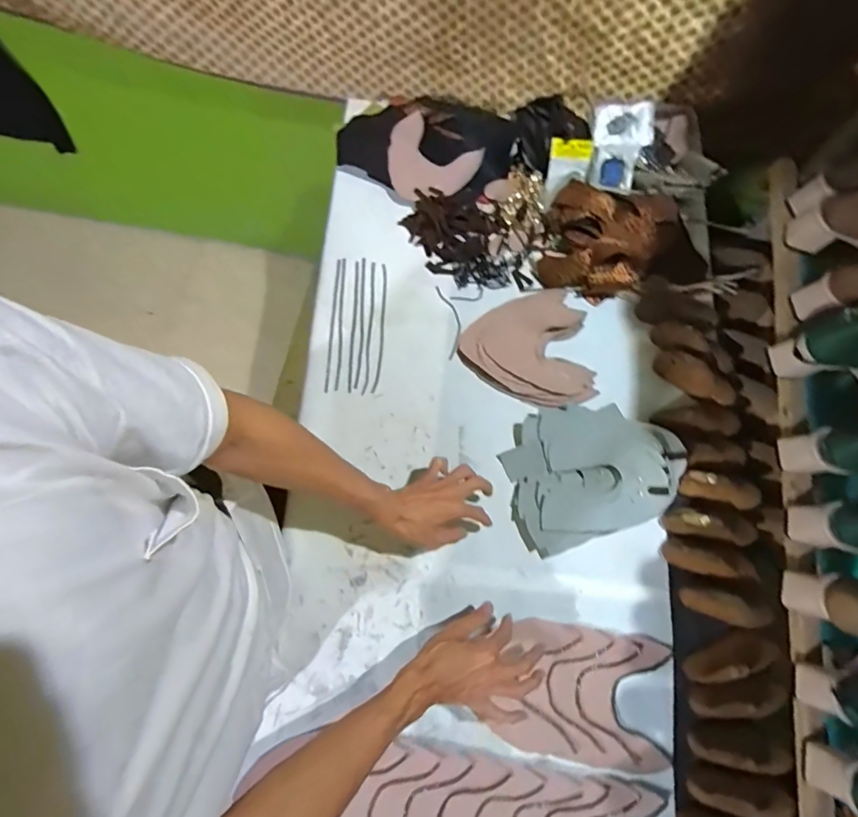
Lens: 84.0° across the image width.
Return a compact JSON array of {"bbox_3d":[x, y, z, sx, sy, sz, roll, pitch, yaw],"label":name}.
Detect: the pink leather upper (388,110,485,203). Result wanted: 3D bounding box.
[{"bbox_3d":[-0.004,-0.438,0.855,0.157,0.034,0.146,29,76,7],"label":"pink leather upper"}]

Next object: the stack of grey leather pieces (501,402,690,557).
[{"bbox_3d":[0.238,0.082,0.704,0.251,0.082,0.201,-20,75,-6],"label":"stack of grey leather pieces"}]

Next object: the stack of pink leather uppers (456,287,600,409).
[{"bbox_3d":[0.182,-0.095,0.789,0.206,0.015,0.211,-40,79,-11],"label":"stack of pink leather uppers"}]

